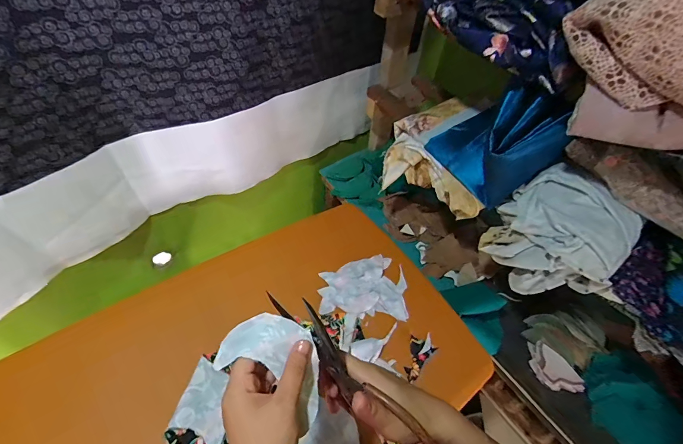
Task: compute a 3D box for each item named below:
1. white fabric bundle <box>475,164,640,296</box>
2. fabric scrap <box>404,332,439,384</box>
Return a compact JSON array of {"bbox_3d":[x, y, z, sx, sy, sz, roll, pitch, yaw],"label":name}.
[{"bbox_3d":[0.368,0.026,0.574,0.132,0.164,0.190,-27,60,-24],"label":"white fabric bundle"},{"bbox_3d":[0.135,0.239,0.606,0.046,0.009,0.088,38,58,21],"label":"fabric scrap"}]

